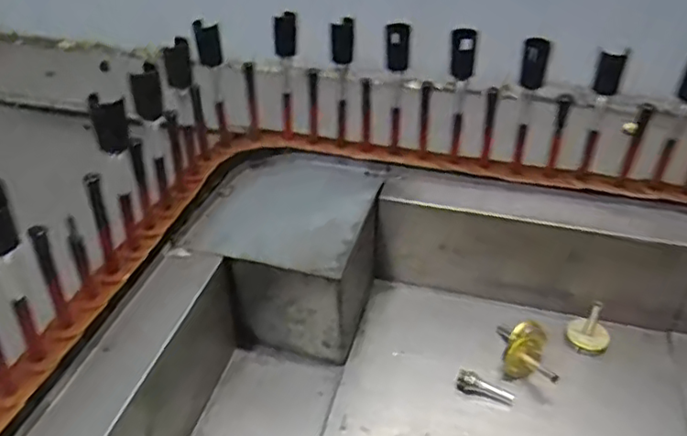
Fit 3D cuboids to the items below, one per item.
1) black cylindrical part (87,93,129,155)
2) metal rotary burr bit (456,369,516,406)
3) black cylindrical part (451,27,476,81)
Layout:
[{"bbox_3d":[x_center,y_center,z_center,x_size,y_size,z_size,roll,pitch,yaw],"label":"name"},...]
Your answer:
[{"bbox_3d":[-0.284,-0.114,0.747,0.038,0.070,0.022,-11,38,-20],"label":"black cylindrical part"},{"bbox_3d":[0.211,0.255,0.918,0.087,0.027,0.027,16,37,16],"label":"metal rotary burr bit"},{"bbox_3d":[0.187,-0.261,0.970,0.040,0.079,0.040,10,36,8],"label":"black cylindrical part"}]

